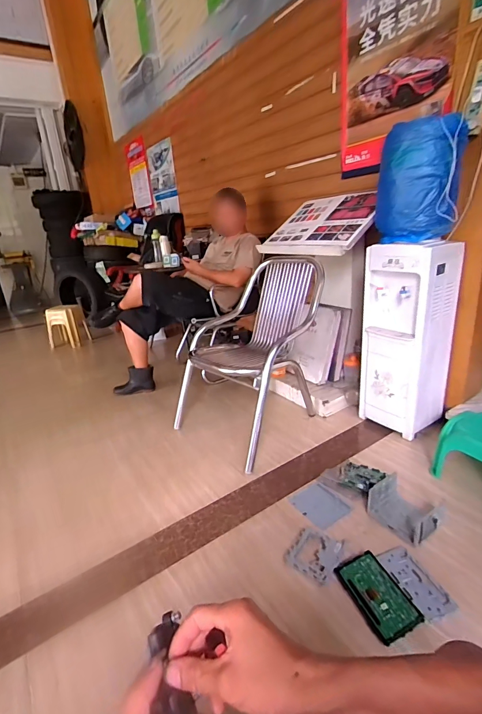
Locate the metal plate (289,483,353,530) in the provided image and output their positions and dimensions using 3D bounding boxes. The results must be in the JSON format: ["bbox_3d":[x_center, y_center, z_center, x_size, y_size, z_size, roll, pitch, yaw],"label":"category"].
[{"bbox_3d":[0.273,0.499,1.217,0.142,0.006,0.190,-17,15,-23],"label":"metal plate"}]

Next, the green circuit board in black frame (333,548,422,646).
[{"bbox_3d":[0.346,0.601,0.917,0.120,0.023,0.199,-10,20,-18],"label":"green circuit board in black frame"}]

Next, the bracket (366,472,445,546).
[{"bbox_3d":[0.514,0.478,1.128,0.154,0.089,0.186,-16,23,-31],"label":"bracket"}]

